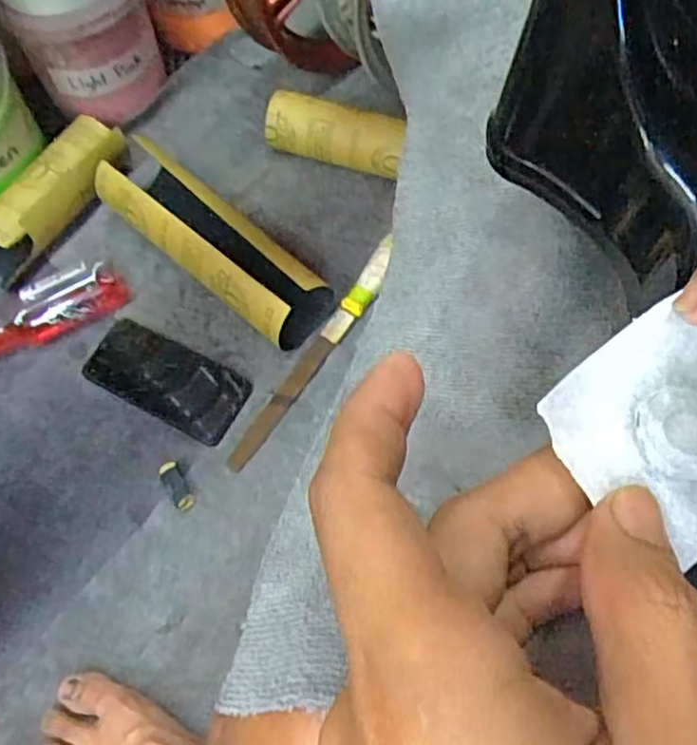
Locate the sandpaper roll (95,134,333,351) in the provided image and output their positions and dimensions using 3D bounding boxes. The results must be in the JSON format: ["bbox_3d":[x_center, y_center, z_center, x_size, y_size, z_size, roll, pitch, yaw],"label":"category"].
[{"bbox_3d":[-0.144,-0.141,0.754,0.287,0.083,0.089,39,72,18],"label":"sandpaper roll"}]

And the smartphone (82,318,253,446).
[{"bbox_3d":[-0.187,0.007,0.733,0.167,0.005,0.083,25,68,11],"label":"smartphone"}]

